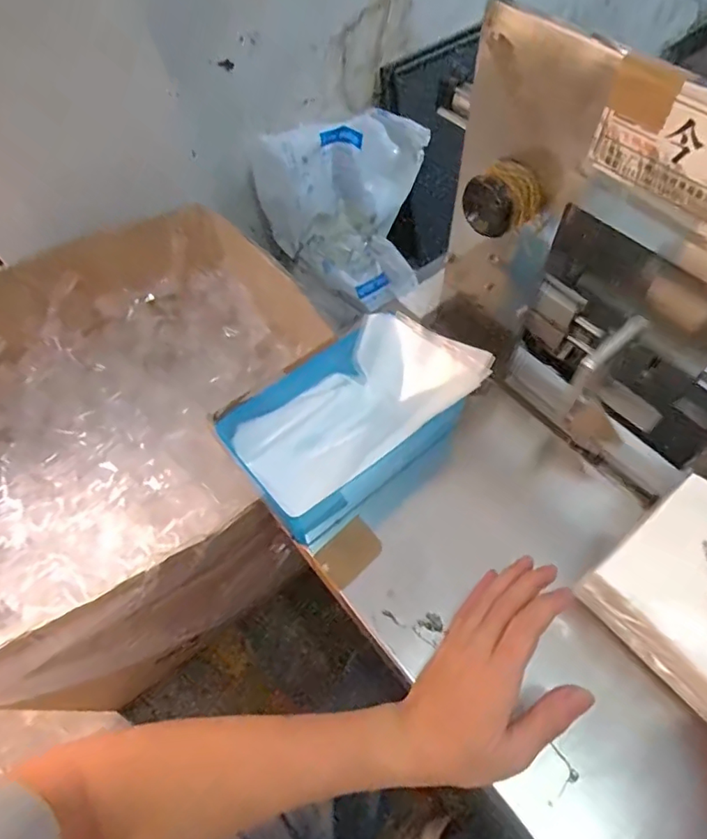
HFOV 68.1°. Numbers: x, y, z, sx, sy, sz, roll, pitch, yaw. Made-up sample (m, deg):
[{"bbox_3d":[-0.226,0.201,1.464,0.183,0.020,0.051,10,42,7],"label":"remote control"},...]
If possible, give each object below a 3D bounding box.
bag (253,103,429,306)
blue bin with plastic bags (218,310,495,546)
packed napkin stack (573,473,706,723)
[{"bbox_3d":[0.019,-0.555,1.312,0.283,0.380,0.433,37,67,23],"label":"bag"},{"bbox_3d":[0.002,0.000,0.472,0.211,0.087,0.129,-36,63,-18],"label":"blue bin with plastic bags"},{"bbox_3d":[0.246,0.120,0.372,0.131,0.038,0.125,-37,63,-18],"label":"packed napkin stack"}]

